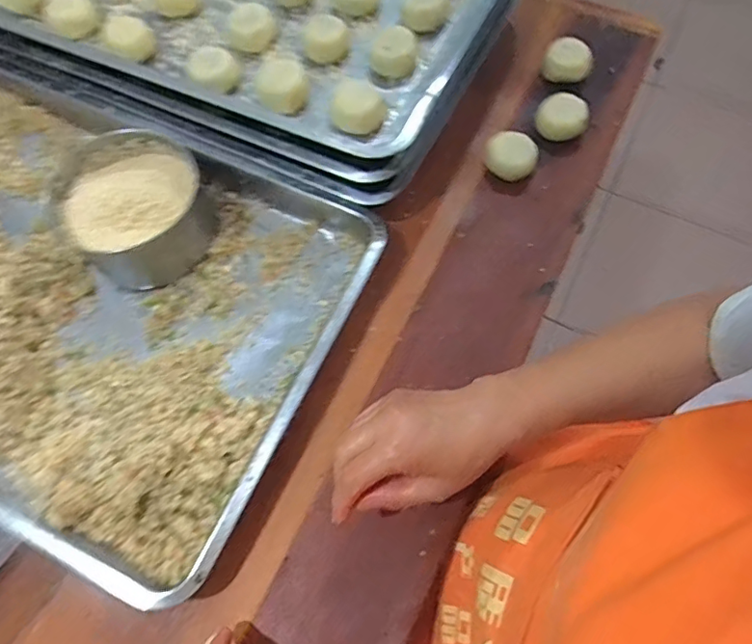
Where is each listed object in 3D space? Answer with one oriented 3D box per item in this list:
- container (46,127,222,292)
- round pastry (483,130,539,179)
[{"bbox_3d":[-0.246,-0.118,0.548,0.147,0.072,0.136,1,68,-1],"label":"container"},{"bbox_3d":[0.150,-0.186,0.600,0.057,0.029,0.048,21,69,7],"label":"round pastry"}]

